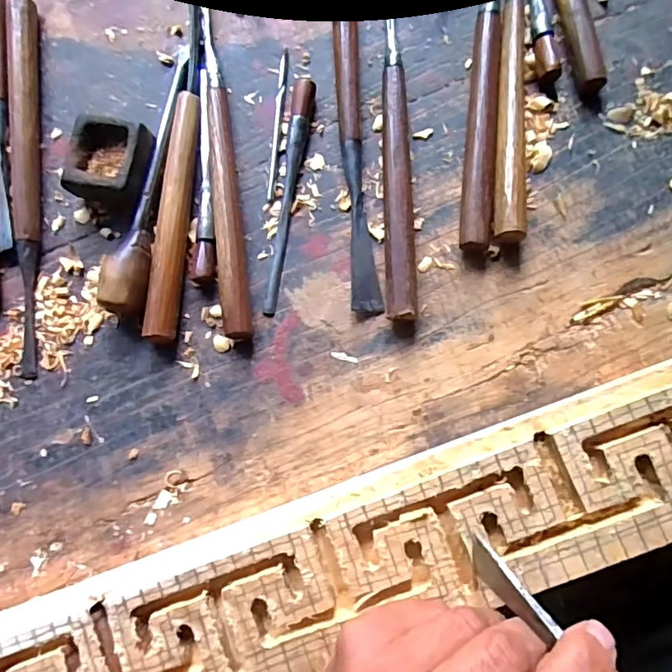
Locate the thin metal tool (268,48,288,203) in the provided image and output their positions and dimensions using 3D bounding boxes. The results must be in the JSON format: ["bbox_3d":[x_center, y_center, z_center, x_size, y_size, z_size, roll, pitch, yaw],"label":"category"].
[{"bbox_3d":[-0.038,-0.137,0.334,0.006,0.004,0.101,5,83,5],"label":"thin metal tool"}]

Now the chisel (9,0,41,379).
[{"bbox_3d":[-0.202,-0.101,0.334,0.013,0.015,0.249,-4,83,4],"label":"chisel"}]

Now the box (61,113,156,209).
[{"bbox_3d":[-0.143,-0.110,0.326,0.045,0.032,0.047,13,84,6],"label":"box"}]

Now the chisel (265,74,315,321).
[{"bbox_3d":[-0.032,-0.090,0.326,0.012,0.009,0.153,9,84,5],"label":"chisel"}]

